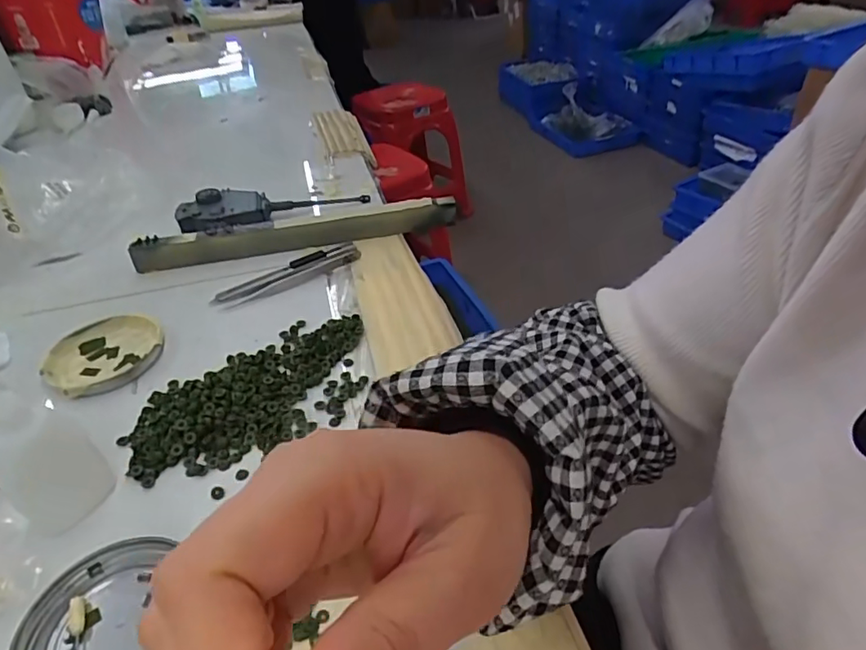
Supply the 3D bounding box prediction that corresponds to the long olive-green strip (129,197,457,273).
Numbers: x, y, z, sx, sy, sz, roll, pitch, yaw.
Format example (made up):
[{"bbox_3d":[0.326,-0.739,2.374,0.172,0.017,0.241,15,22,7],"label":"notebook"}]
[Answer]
[{"bbox_3d":[-0.124,-0.085,0.510,0.290,0.030,0.016,-9,38,-5],"label":"long olive-green strip"}]

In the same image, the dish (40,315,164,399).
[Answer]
[{"bbox_3d":[-0.244,0.021,0.405,0.075,0.009,0.078,-2,38,2],"label":"dish"}]

